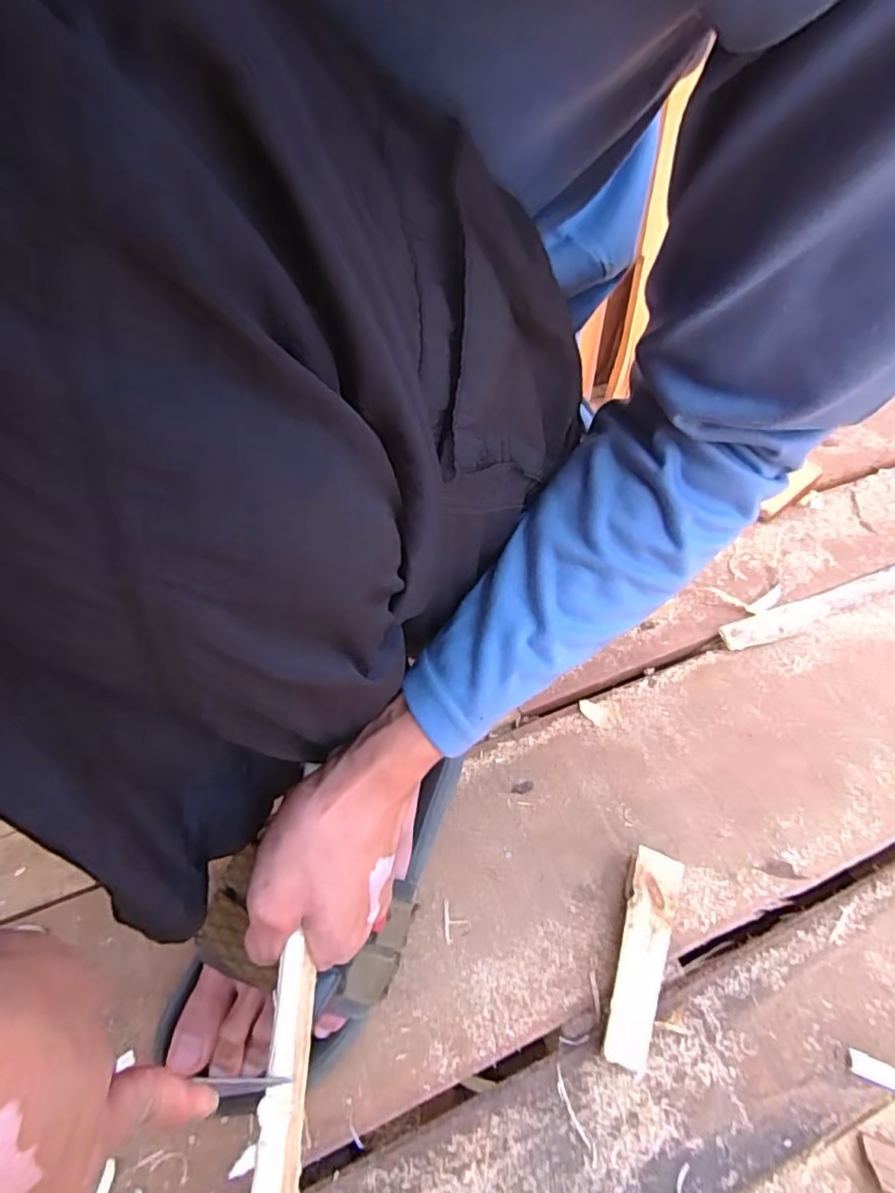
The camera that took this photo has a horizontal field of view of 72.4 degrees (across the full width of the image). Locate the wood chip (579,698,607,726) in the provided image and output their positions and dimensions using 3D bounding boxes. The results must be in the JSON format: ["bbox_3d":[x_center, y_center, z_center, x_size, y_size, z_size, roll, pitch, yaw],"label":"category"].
[{"bbox_3d":[0.117,0.091,0.492,0.015,0.004,0.025,-37,58,-26],"label":"wood chip"}]

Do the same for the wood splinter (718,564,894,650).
[{"bbox_3d":[0.398,-0.011,0.573,0.334,0.010,0.025,-18,51,-13],"label":"wood splinter"}]

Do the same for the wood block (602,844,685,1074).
[{"bbox_3d":[0.118,0.216,0.373,0.030,0.026,0.121,17,52,16],"label":"wood block"}]

